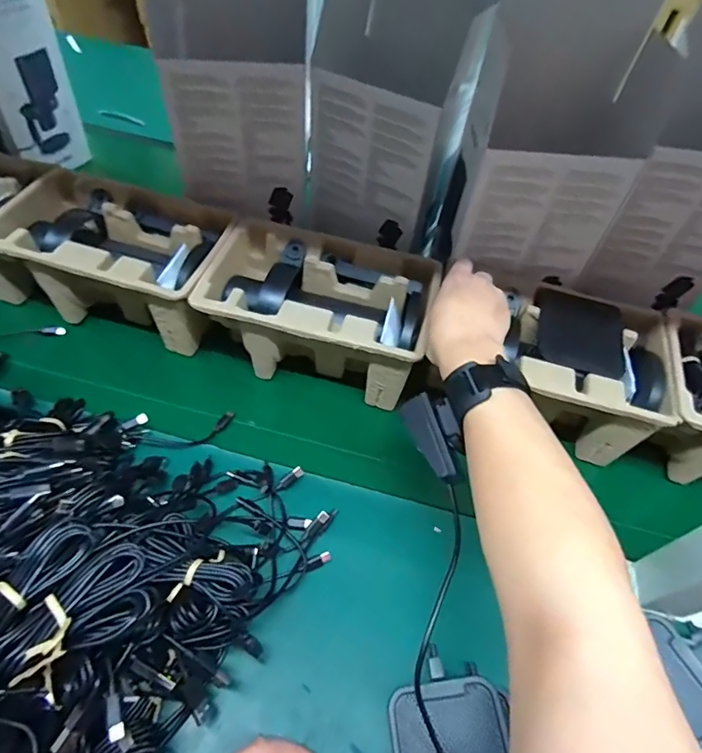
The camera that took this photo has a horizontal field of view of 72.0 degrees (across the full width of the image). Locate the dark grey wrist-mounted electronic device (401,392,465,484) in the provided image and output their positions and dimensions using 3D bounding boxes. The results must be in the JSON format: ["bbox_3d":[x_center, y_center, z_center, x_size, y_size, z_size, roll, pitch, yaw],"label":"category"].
[{"bbox_3d":[0.067,0.046,0.370,0.033,0.019,0.071,-34,59,11],"label":"dark grey wrist-mounted electronic device"}]

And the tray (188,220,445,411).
[{"bbox_3d":[-0.031,-0.065,0.518,0.228,0.107,0.143,14,52,8],"label":"tray"}]

